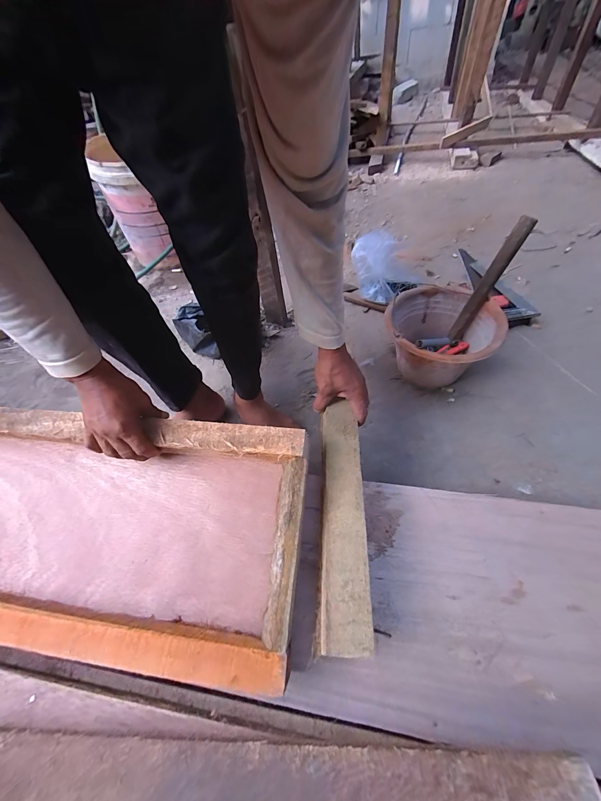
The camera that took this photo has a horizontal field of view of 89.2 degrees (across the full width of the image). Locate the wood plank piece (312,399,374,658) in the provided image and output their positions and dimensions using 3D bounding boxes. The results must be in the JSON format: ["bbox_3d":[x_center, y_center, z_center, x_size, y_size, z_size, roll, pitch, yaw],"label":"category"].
[{"bbox_3d":[0.059,0.151,0.441,0.066,0.035,0.334,0,52,5],"label":"wood plank piece"}]

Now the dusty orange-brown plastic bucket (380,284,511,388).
[{"bbox_3d":[0.322,-0.134,0.741,0.246,0.163,0.240,-3,53,4],"label":"dusty orange-brown plastic bucket"}]

